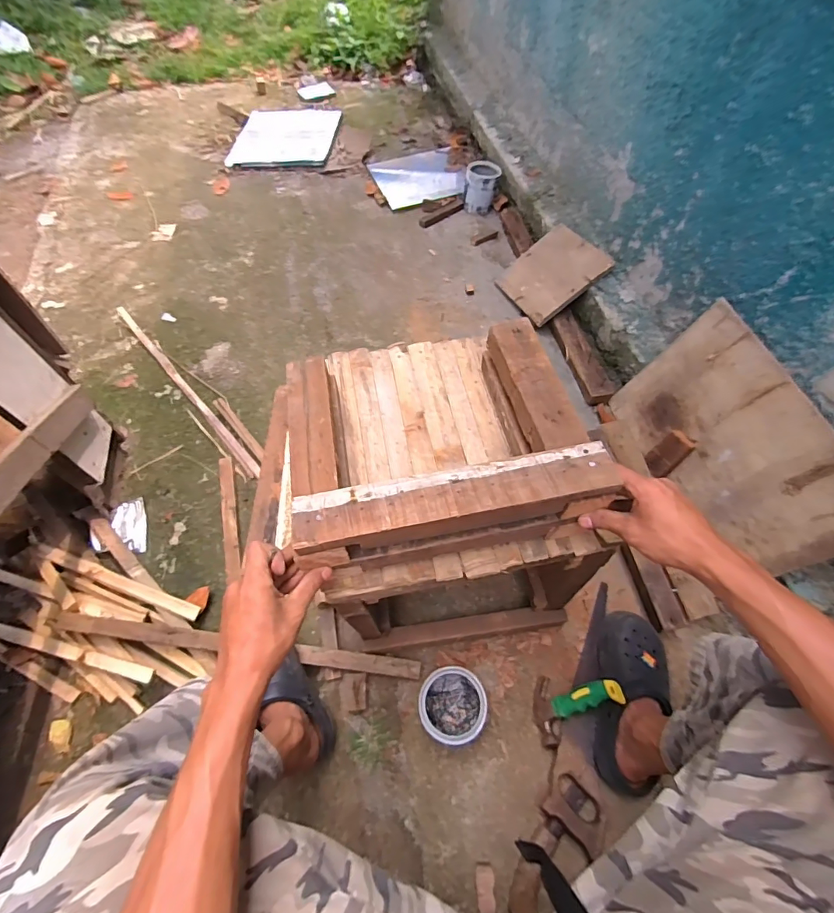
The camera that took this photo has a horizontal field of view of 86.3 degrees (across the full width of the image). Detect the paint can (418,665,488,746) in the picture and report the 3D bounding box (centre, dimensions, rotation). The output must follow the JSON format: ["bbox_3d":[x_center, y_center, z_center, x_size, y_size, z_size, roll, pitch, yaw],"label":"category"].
[{"bbox_3d":[0.059,0.427,0.762,0.102,0.129,0.103,-1,60,2],"label":"paint can"}]

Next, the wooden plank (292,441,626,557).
[{"bbox_3d":[0.039,0.046,0.461,0.327,0.030,0.066,-10,60,-2],"label":"wooden plank"}]

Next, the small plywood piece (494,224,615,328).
[{"bbox_3d":[0.390,-0.535,1.305,0.248,0.024,0.253,-42,56,18],"label":"small plywood piece"}]

